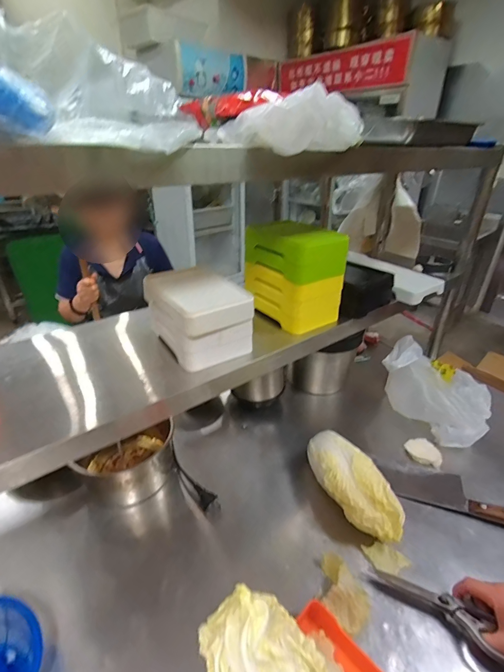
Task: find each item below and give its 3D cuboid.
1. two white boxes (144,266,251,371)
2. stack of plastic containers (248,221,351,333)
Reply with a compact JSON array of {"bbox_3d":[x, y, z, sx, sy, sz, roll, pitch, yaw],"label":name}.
[{"bbox_3d":[-0.086,-0.036,0.544,0.109,0.101,0.143,-20,37,-31],"label":"two white boxes"},{"bbox_3d":[0.078,-0.121,0.642,0.111,0.154,0.155,-20,36,-31],"label":"stack of plastic containers"}]

